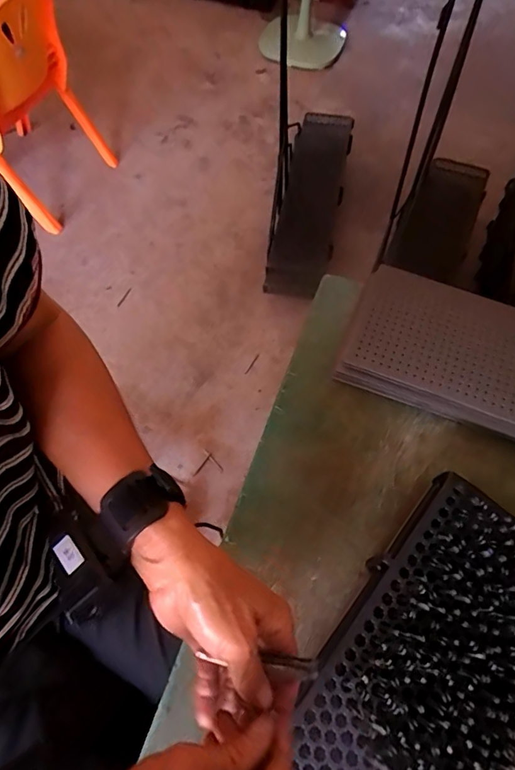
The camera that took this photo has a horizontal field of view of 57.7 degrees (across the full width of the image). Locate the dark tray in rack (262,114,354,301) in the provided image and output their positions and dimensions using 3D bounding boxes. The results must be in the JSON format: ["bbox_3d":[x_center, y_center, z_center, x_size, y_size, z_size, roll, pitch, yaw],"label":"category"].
[{"bbox_3d":[0.146,-0.512,1.309,0.165,0.132,0.581,11,64,5],"label":"dark tray in rack"}]

